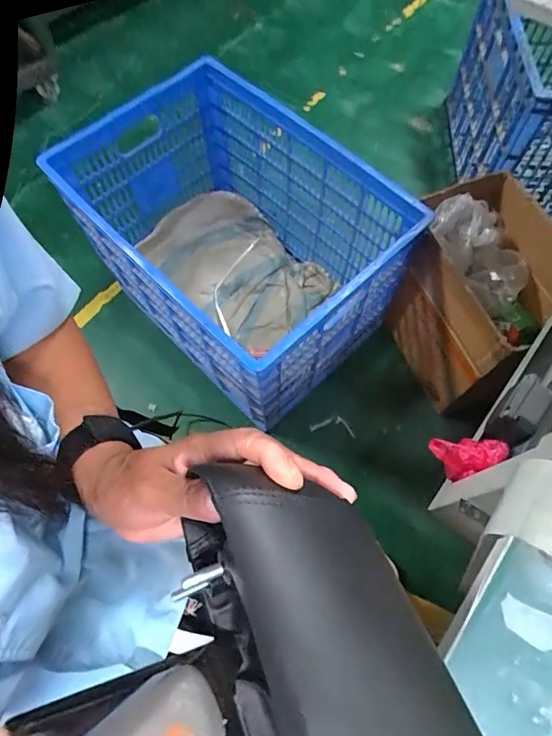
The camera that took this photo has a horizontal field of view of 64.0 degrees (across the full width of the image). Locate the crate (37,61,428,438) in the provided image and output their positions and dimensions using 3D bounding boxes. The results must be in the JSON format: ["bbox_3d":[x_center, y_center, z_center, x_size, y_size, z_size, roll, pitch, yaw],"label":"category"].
[{"bbox_3d":[-0.116,-0.293,1.011,0.450,0.372,0.701,-42,72,-15],"label":"crate"}]

